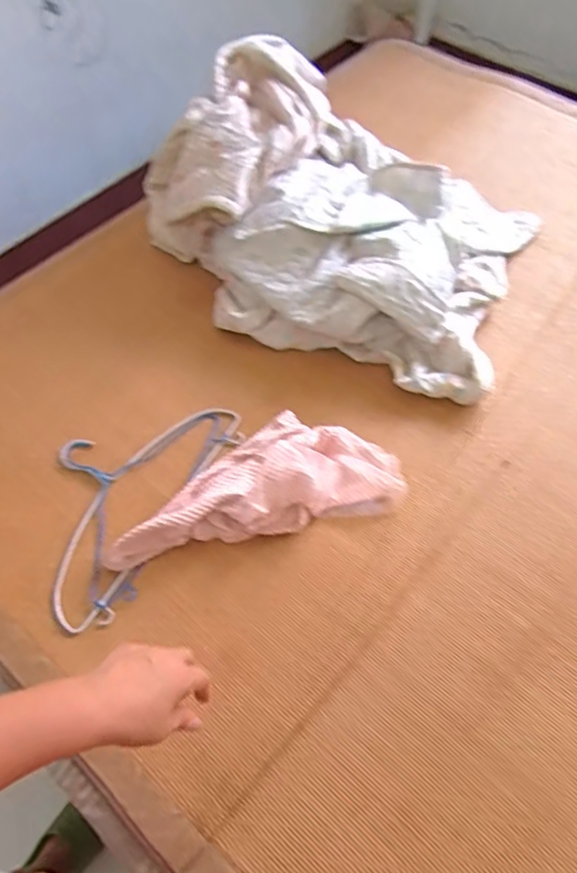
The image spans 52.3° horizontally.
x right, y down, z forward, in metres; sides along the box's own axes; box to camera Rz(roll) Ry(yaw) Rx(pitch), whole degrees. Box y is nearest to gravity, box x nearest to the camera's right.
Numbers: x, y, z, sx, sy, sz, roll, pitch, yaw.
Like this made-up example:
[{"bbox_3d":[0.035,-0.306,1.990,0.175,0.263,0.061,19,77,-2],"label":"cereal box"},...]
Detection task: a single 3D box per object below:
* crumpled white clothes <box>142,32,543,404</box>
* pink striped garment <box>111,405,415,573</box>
[{"bbox_3d":[0.088,-0.432,1.130,0.714,0.228,0.541,19,61,11],"label":"crumpled white clothes"},{"bbox_3d":[-0.058,0.064,0.933,0.464,0.056,0.194,-12,60,-7],"label":"pink striped garment"}]

